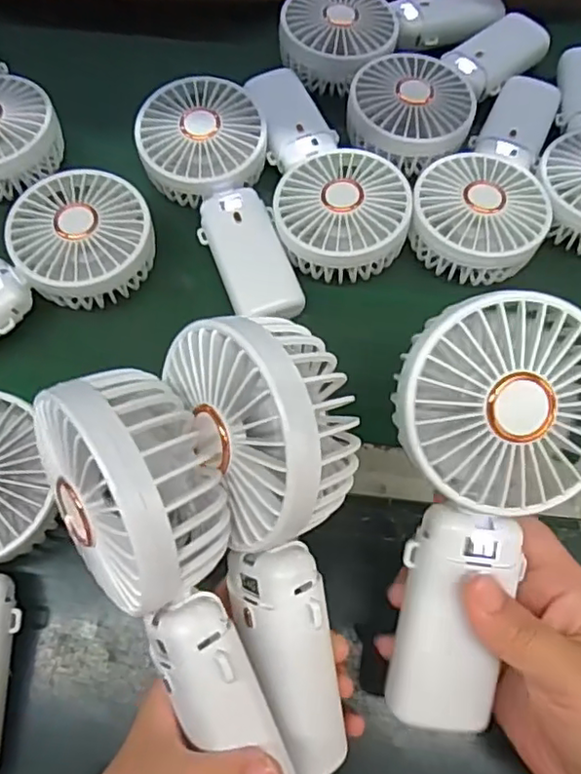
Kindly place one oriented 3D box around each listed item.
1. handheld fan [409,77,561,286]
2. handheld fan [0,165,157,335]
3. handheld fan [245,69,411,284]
[{"bbox_3d":[0.143,-0.153,0.427,0.082,0.038,0.185,20,64,10],"label":"handheld fan"},{"bbox_3d":[-0.176,-0.073,0.386,0.180,0.044,0.083,-28,66,-14],"label":"handheld fan"},{"bbox_3d":[0.025,-0.155,0.427,0.082,0.039,0.180,-8,63,-4],"label":"handheld fan"}]

